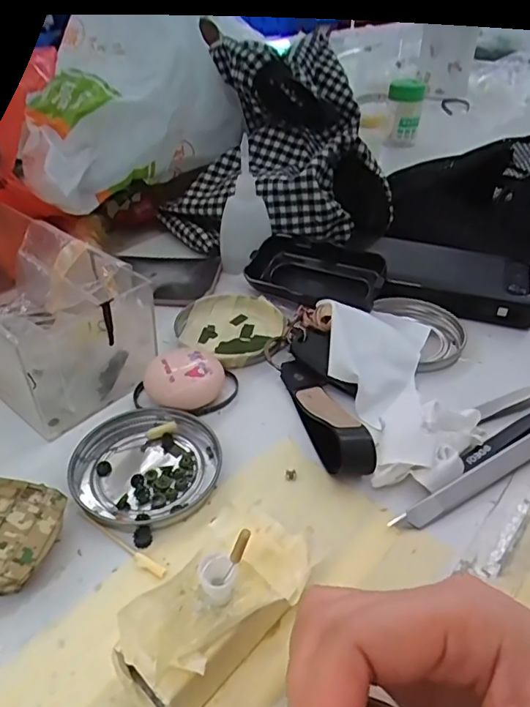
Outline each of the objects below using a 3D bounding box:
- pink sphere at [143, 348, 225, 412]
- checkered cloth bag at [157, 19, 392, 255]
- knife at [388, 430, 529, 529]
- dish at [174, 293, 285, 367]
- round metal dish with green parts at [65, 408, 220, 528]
[{"bbox_3d":[-0.050,0.018,0.335,0.047,0.024,0.037,-7,39,-10],"label":"pink sphere"},{"bbox_3d":[0.019,-0.197,0.505,0.194,0.145,0.189,6,39,6],"label":"checkered cloth bag"},{"bbox_3d":[0.125,0.062,0.294,0.137,0.010,0.012,-21,43,-25],"label":"knife"},{"bbox_3d":[-0.026,-0.020,0.398,0.080,0.013,0.074,0,38,0],"label":"dish"},{"bbox_3d":[-0.065,0.060,0.295,0.076,0.008,0.076,0,38,0],"label":"round metal dish with green parts"}]

